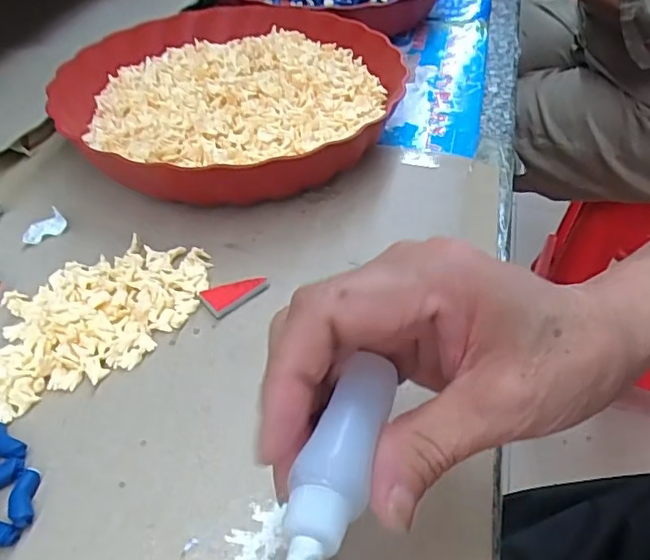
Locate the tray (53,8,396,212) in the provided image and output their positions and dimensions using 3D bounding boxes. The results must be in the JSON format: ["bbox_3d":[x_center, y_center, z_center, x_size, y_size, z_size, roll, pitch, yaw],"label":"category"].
[{"bbox_3d":[-0.072,-0.135,0.424,0.235,0.048,0.234,17,47,13],"label":"tray"}]

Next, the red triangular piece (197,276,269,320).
[{"bbox_3d":[-0.048,0.006,0.313,0.035,0.007,0.020,-27,53,-27],"label":"red triangular piece"}]

